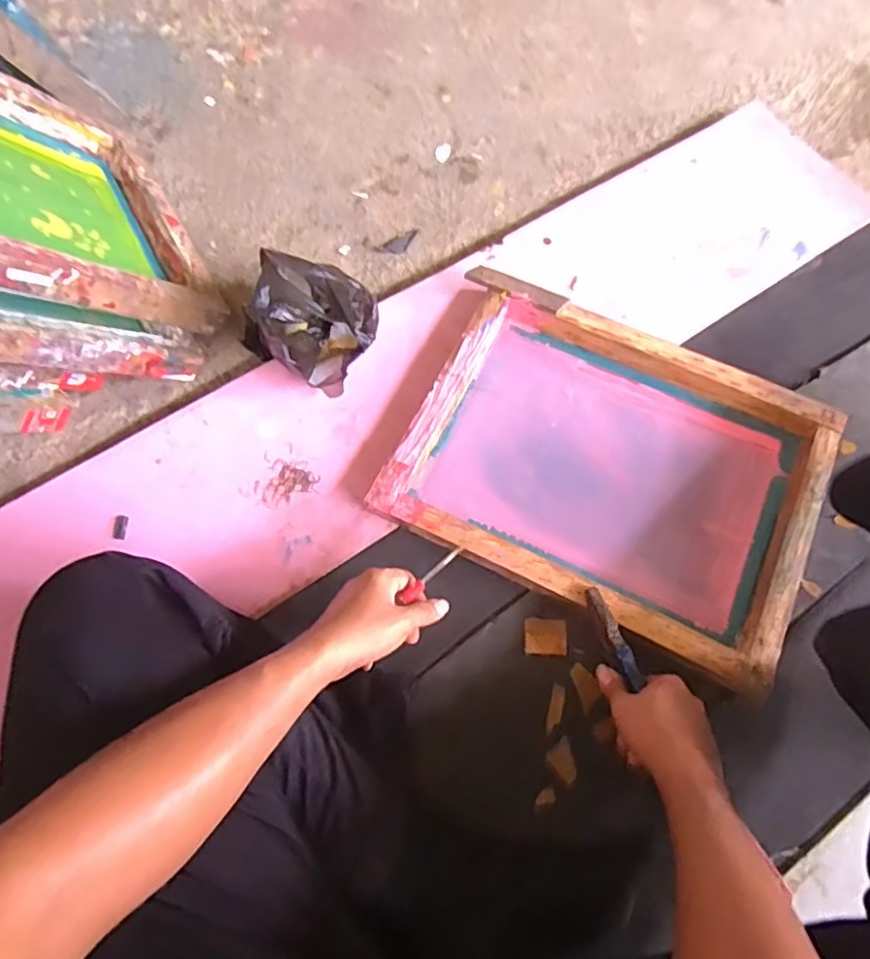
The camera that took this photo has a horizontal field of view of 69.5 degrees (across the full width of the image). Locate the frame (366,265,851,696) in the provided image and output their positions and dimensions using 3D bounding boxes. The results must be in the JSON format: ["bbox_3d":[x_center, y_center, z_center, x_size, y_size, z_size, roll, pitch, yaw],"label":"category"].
[{"bbox_3d":[0.201,-0.018,0.726,0.445,0.050,0.343,26,70,8],"label":"frame"}]

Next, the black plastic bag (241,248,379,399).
[{"bbox_3d":[-0.131,-0.179,0.730,0.125,0.155,0.129,20,70,6],"label":"black plastic bag"}]

